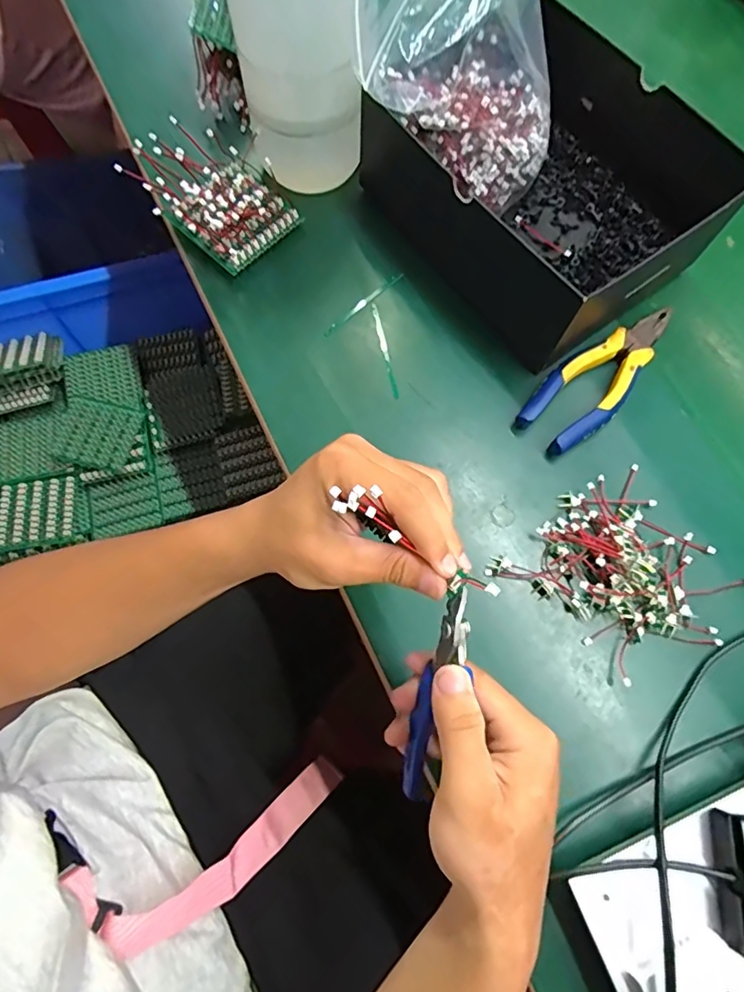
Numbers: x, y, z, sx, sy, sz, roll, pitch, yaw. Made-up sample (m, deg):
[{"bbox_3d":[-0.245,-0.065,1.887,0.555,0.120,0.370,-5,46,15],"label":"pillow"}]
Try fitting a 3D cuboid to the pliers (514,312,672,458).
[{"bbox_3d":[0.176,-0.094,0.412,0.054,0.020,0.149,41,75,11],"label":"pliers"}]

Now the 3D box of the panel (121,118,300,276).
[{"bbox_3d":[-0.127,-0.241,0.429,0.099,0.062,0.101,-43,78,-15],"label":"panel"}]

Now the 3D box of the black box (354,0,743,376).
[{"bbox_3d":[0.137,-0.251,0.427,0.192,0.079,0.241,-37,76,-13],"label":"black box"}]

